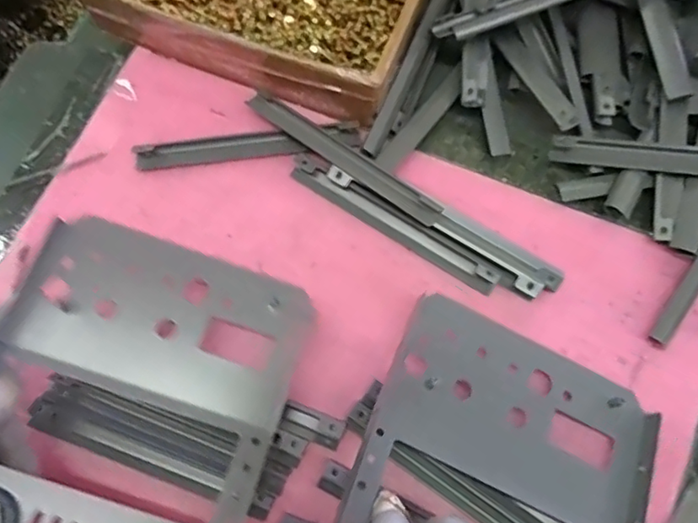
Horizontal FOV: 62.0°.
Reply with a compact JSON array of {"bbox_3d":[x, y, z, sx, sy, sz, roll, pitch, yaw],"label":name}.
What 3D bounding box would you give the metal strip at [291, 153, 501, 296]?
[{"bbox_3d":[0.027,-0.024,0.365,0.146,0.007,0.014,33,77,9],"label":"metal strip"}]

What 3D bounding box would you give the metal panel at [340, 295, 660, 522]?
[{"bbox_3d":[0.078,0.125,0.294,0.152,0.019,0.183,26,59,-3],"label":"metal panel"}]

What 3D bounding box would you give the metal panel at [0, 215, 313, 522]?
[{"bbox_3d":[-0.114,0.077,0.296,0.147,0.047,0.185,17,75,5],"label":"metal panel"}]

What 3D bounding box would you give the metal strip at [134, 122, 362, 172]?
[{"bbox_3d":[-0.066,-0.075,0.381,0.145,0.008,0.017,-6,74,-1],"label":"metal strip"}]

